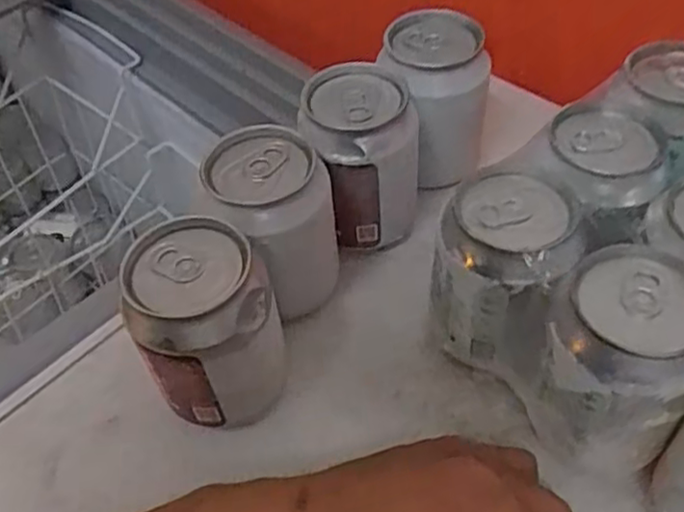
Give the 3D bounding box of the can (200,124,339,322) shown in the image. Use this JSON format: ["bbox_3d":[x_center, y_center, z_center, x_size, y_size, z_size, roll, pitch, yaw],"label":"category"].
[{"bbox_3d":[-0.034,-0.014,0.368,0.056,0.094,0.060,-3,51,4],"label":"can"}]

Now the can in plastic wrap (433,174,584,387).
[{"bbox_3d":[0.076,0.016,0.332,0.059,0.091,0.065,21,56,21],"label":"can in plastic wrap"}]

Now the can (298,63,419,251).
[{"bbox_3d":[0.012,-0.053,0.393,0.059,0.093,0.059,-3,51,4],"label":"can"}]

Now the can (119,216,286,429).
[{"bbox_3d":[-0.059,0.037,0.326,0.060,0.097,0.063,-3,51,4],"label":"can"}]

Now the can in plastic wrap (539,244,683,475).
[{"bbox_3d":[0.117,0.049,0.298,0.058,0.089,0.062,-3,51,4],"label":"can in plastic wrap"}]

